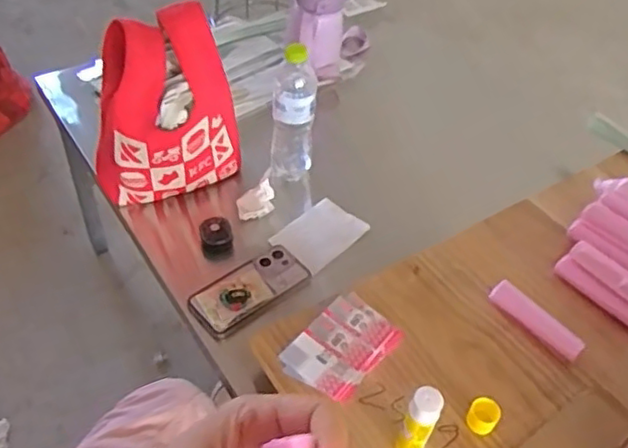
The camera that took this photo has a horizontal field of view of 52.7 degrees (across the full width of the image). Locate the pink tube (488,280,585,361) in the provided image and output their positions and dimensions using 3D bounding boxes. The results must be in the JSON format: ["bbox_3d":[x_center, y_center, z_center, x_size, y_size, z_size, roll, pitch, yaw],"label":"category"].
[{"bbox_3d":[0.272,0.116,0.774,0.026,0.019,0.122,-32,57,-30],"label":"pink tube"}]

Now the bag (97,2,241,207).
[{"bbox_3d":[-0.212,-0.162,0.916,0.194,0.242,0.149,-3,47,-8],"label":"bag"}]

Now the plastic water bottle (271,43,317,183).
[{"bbox_3d":[-0.030,-0.167,0.948,0.060,0.208,0.051,1,47,-4],"label":"plastic water bottle"}]

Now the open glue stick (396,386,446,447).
[{"bbox_3d":[0.104,0.201,0.632,0.030,0.100,0.032,3,47,-3],"label":"open glue stick"}]

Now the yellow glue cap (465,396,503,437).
[{"bbox_3d":[0.182,0.206,0.680,0.031,0.023,0.032,3,47,-3],"label":"yellow glue cap"}]

